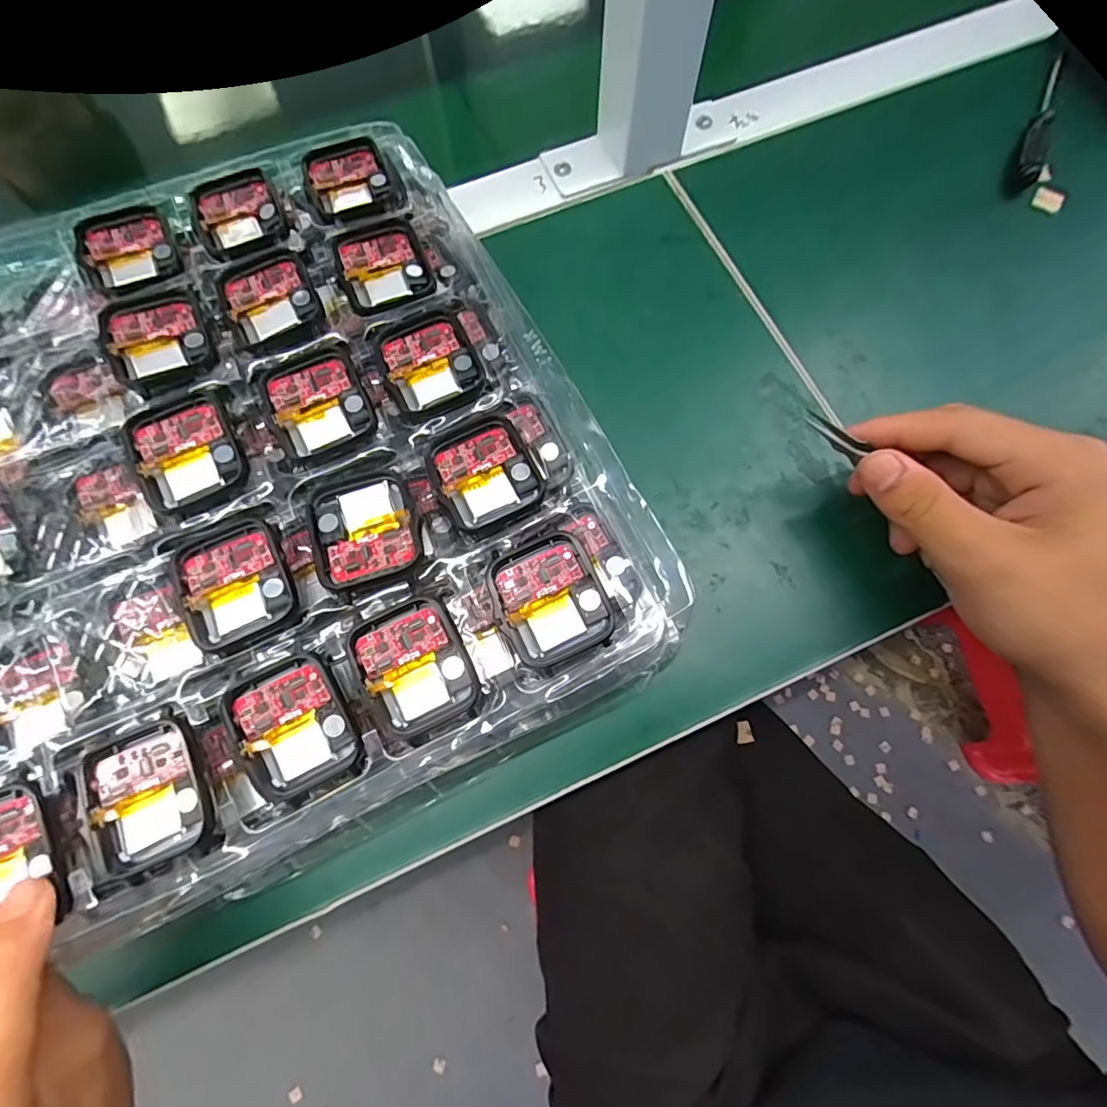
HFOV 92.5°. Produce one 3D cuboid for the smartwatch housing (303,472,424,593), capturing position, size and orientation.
[{"bbox_3d":[-0.069,-0.009,0.194,0.039,0.005,0.041,-19,74,-6],"label":"smartwatch housing"}]

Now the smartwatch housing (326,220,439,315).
[{"bbox_3d":[-0.075,-0.125,0.229,0.037,0.005,0.044,-23,74,-7],"label":"smartwatch housing"}]

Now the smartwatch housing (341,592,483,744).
[{"bbox_3d":[-0.048,0.039,0.181,0.037,0.009,0.045,-27,75,-5],"label":"smartwatch housing"}]

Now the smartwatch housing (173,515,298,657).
[{"bbox_3d":[-0.115,0.010,0.192,0.037,0.007,0.045,-26,75,-7],"label":"smartwatch housing"}]

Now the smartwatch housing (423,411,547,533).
[{"bbox_3d":[-0.027,-0.031,0.203,0.037,0.005,0.041,-26,74,-7],"label":"smartwatch housing"}]

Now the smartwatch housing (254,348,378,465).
[{"bbox_3d":[-0.093,-0.060,0.209,0.038,0.006,0.044,-25,74,-7],"label":"smartwatch housing"}]

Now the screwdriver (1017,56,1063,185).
[{"bbox_3d":[0.298,-0.266,0.322,0.011,0.013,0.108,24,77,8],"label":"screwdriver"}]

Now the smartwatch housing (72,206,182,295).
[{"bbox_3d":[-0.187,-0.134,0.233,0.037,0.007,0.044,-24,74,-7],"label":"smartwatch housing"}]

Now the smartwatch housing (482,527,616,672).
[{"bbox_3d":[-0.001,0.017,0.189,0.037,0.011,0.041,-24,75,-5],"label":"smartwatch housing"}]

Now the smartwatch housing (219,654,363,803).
[{"bbox_3d":[-0.089,0.058,0.178,0.037,0.006,0.041,-27,75,-8],"label":"smartwatch housing"}]

